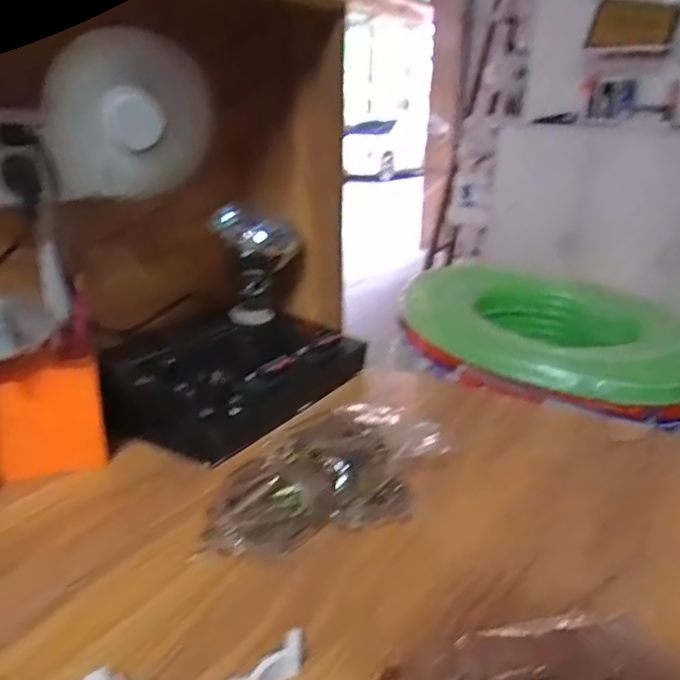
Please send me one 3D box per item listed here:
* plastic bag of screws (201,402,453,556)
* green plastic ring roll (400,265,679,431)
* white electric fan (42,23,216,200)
[{"bbox_3d":[-0.006,0.112,0.540,0.231,0.067,0.099,-12,23,-33],"label":"plastic bag of screws"},{"bbox_3d":[0.370,0.000,1.047,0.457,0.118,0.482,12,22,28],"label":"green plastic ring roll"},{"bbox_3d":[-0.170,-0.181,0.522,0.131,0.124,0.050,-5,20,-17],"label":"white electric fan"}]

